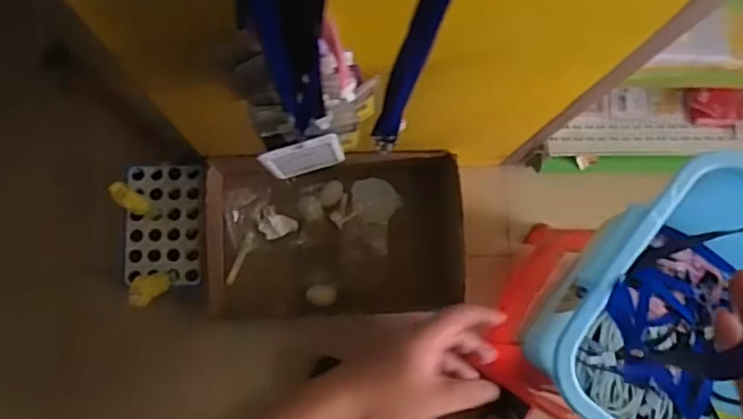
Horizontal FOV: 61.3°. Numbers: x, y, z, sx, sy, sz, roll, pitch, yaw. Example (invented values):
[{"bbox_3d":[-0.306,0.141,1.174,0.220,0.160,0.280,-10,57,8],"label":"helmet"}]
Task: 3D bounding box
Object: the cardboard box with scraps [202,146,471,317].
[{"bbox_3d":[-0.084,0.055,1.328,0.522,0.166,0.327,-1,82,-4],"label":"cardboard box with scraps"}]

